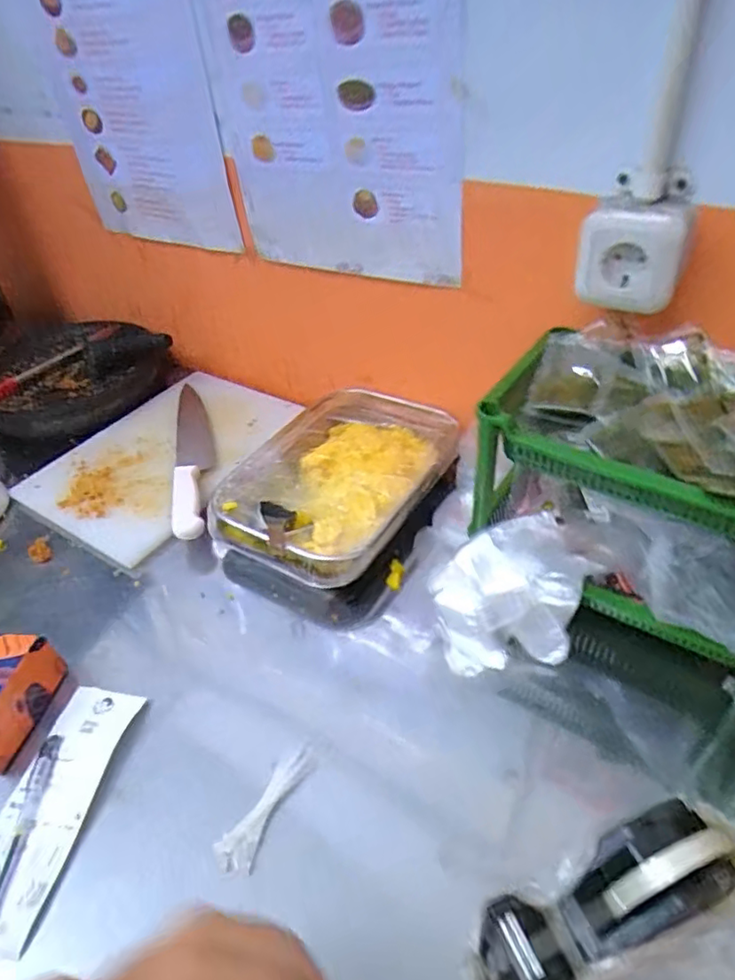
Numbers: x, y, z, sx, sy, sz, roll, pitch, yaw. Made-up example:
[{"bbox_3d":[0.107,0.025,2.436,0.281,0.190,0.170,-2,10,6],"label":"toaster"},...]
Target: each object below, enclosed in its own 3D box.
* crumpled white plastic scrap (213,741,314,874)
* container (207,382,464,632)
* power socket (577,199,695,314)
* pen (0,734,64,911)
[{"bbox_3d":[-0.079,0.256,0.489,0.025,0.019,0.107,19,48,25],"label":"crumpled white plastic scrap"},{"bbox_3d":[-0.031,0.010,0.734,0.235,0.099,0.299,19,48,25],"label":"container"},{"bbox_3d":[0.223,-0.199,0.511,0.084,0.089,0.037,2,43,9],"label":"power socket"},{"bbox_3d":[-0.282,0.276,0.490,0.018,0.009,0.145,-4,43,2],"label":"pen"}]

